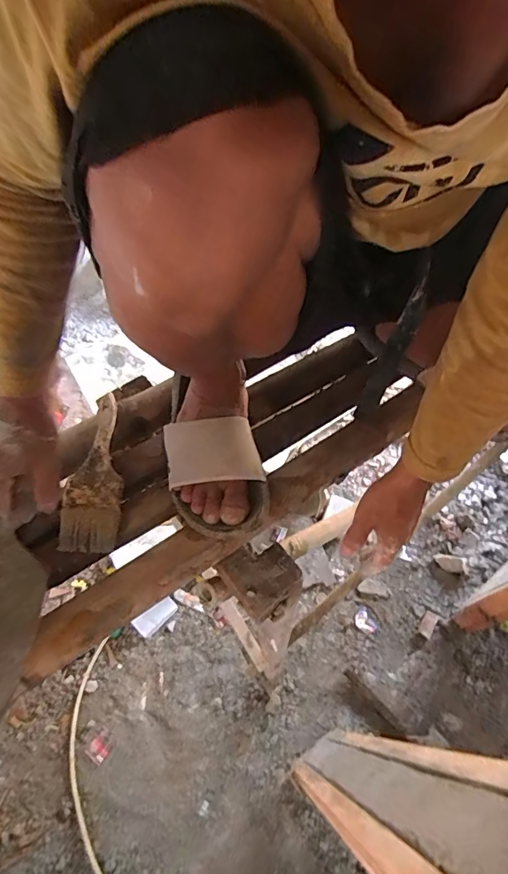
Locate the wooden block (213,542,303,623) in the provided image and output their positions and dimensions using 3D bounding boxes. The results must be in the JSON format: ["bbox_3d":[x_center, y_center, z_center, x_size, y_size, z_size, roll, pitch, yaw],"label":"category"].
[{"bbox_3d":[0.011,0.176,0.544,0.077,0.054,0.087,-34,65,-20],"label":"wooden block"}]

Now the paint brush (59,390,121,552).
[{"bbox_3d":[-0.183,0.038,0.525,0.059,0.026,0.193,1,58,-2],"label":"paint brush"}]

